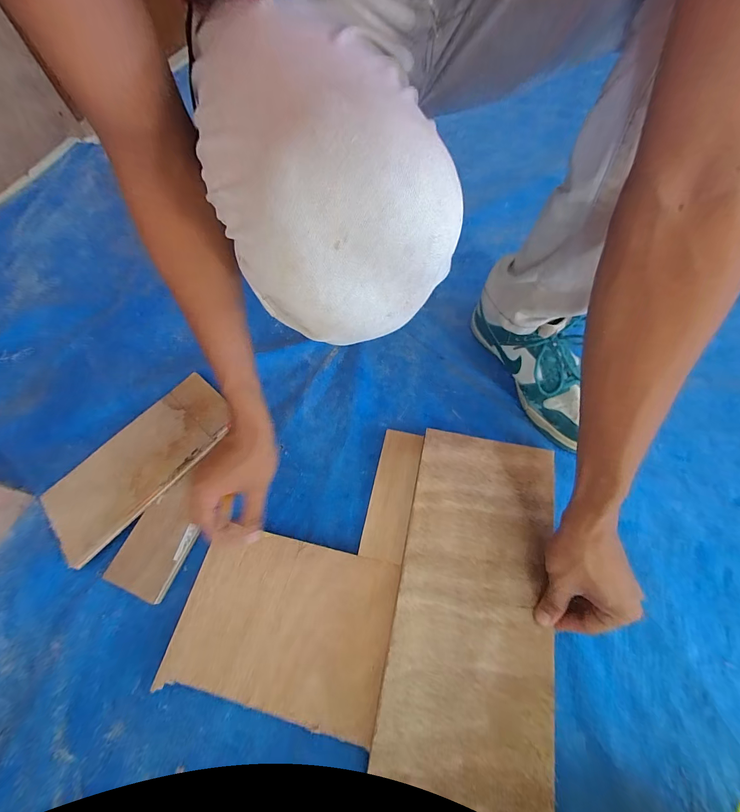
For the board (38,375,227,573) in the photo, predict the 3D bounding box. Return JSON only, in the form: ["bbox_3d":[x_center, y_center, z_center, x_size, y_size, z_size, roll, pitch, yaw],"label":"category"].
[{"bbox_3d":[-0.310,0.069,0.475,0.125,0.016,0.251,37,72,27],"label":"board"}]

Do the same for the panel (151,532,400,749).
[{"bbox_3d":[-0.095,0.238,0.389,0.228,0.008,0.161,10,63,9],"label":"panel"}]

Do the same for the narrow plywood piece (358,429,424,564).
[{"bbox_3d":[0.030,0.112,0.452,0.052,0.017,0.164,10,63,9],"label":"narrow plywood piece"}]

